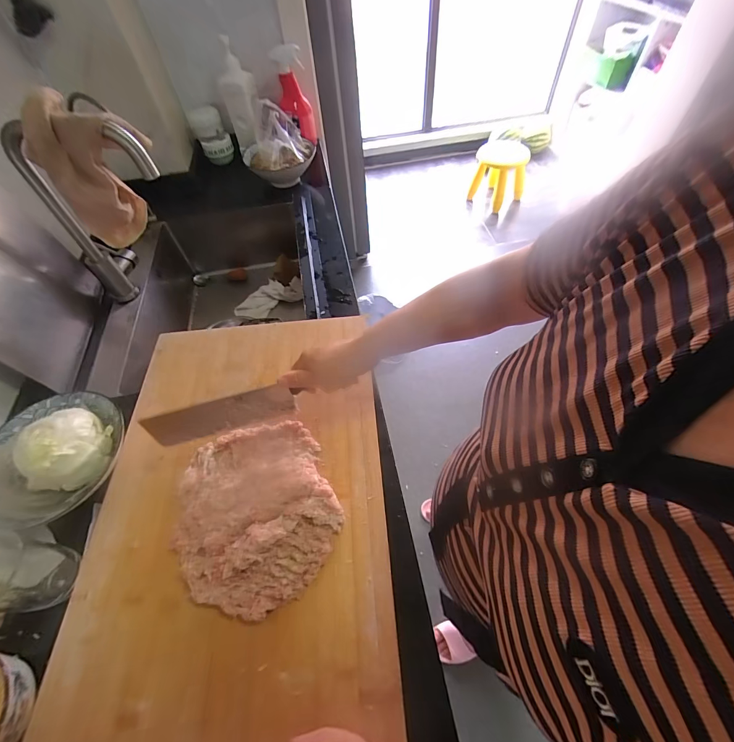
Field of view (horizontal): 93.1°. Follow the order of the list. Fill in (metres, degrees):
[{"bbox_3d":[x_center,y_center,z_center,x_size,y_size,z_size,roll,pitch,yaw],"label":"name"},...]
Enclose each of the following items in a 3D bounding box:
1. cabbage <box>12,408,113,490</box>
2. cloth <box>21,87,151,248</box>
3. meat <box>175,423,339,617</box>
[{"bbox_3d":[-0.411,0.104,0.472,0.080,0.074,0.096,37,65,24],"label":"cabbage"},{"bbox_3d":[-0.401,-0.304,0.535,0.143,0.192,0.071,-33,60,-18],"label":"cloth"},{"bbox_3d":[-0.148,0.177,0.458,0.195,0.059,0.229,-21,57,-11],"label":"meat"}]

